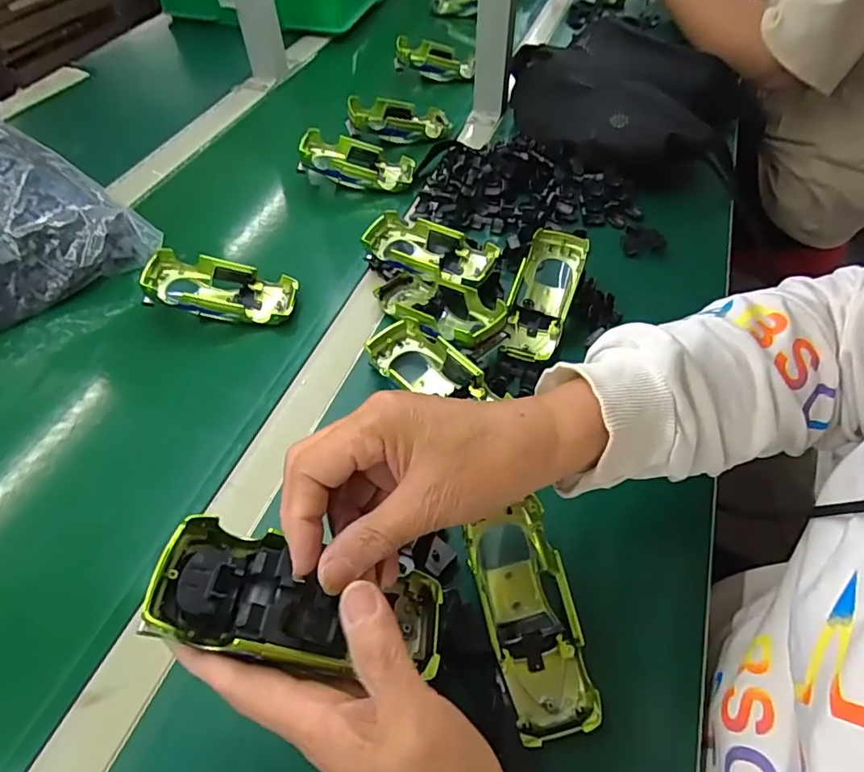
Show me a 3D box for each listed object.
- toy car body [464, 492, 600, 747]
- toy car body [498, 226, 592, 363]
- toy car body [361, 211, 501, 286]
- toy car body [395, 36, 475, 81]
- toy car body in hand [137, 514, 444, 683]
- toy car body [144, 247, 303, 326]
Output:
[{"bbox_3d":[0.059,0.137,0.320,0.049,0.037,0.126,-9,53,-7],"label":"toy car body"},{"bbox_3d":[0.100,-0.080,0.483,0.052,0.035,0.130,16,70,12],"label":"toy car body"},{"bbox_3d":[-0.004,-0.129,0.512,0.135,0.029,0.062,28,57,20],"label":"toy car body"},{"bbox_3d":[0.003,-0.486,0.791,0.114,0.037,0.057,2,51,-14],"label":"toy car body"},{"bbox_3d":[-0.059,0.103,0.249,0.131,0.024,0.057,18,51,-14],"label":"toy car body in hand"},{"bbox_3d":[-0.198,-0.090,0.499,0.133,0.027,0.056,11,52,-8],"label":"toy car body"}]

